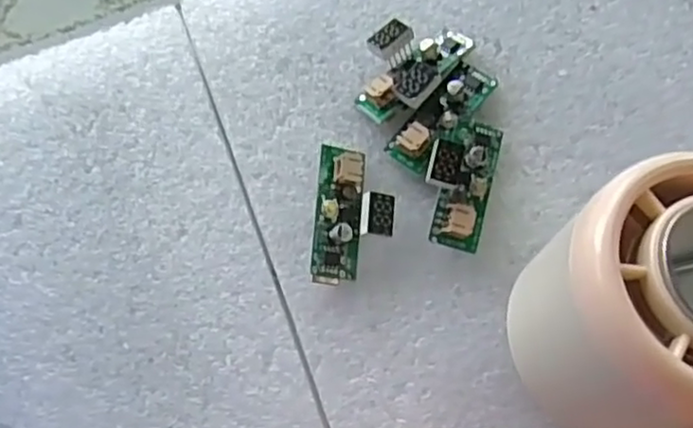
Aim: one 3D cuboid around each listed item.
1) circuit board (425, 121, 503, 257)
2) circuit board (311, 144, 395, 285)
[{"bbox_3d":[0.032,-0.010,0.197,0.018,0.017,0.037,14,75,7],"label":"circuit board"},{"bbox_3d":[0.002,0.000,0.199,0.022,0.010,0.039,3,74,4],"label":"circuit board"}]

